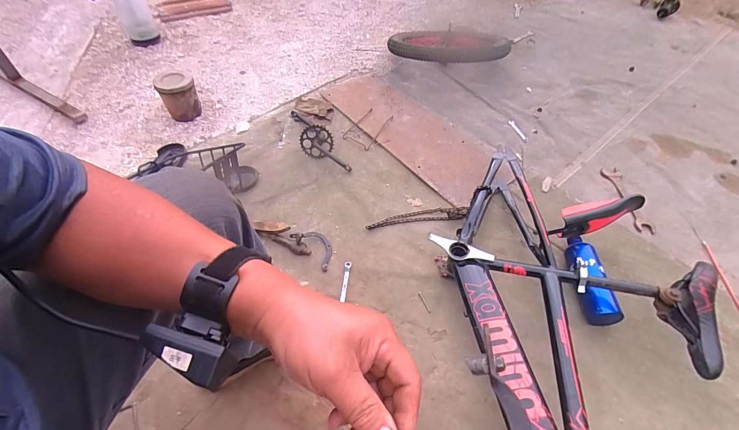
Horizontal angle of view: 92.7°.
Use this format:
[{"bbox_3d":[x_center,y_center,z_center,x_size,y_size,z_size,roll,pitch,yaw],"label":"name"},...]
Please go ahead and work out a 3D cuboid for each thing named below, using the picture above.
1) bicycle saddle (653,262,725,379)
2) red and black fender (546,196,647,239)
[{"bbox_3d":[0.612,0.200,0.674,0.066,0.116,0.205,11,52,7],"label":"bicycle saddle"},{"bbox_3d":[0.554,0.001,0.854,0.261,0.073,0.057,-9,53,-8],"label":"red and black fender"}]

